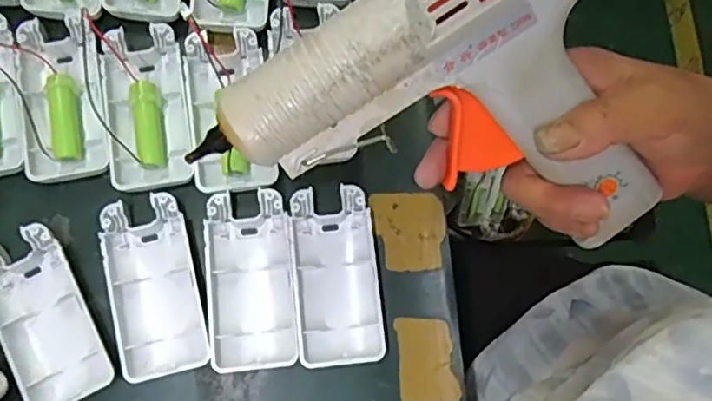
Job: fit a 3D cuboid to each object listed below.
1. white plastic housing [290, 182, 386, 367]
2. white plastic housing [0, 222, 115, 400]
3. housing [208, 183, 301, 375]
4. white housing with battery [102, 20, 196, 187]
[{"bbox_3d":[-0.011,0.041,0.338,0.044,0.015,0.093,-5,78,-4],"label":"white plastic housing"},{"bbox_3d":[-0.164,0.062,0.325,0.046,0.011,0.093,-26,80,-8],"label":"white plastic housing"},{"bbox_3d":[-0.056,0.043,0.334,0.046,0.011,0.093,-3,78,-3],"label":"housing"},{"bbox_3d":[-0.119,-0.052,0.350,0.041,0.015,0.091,-8,78,-5],"label":"white housing with battery"}]

